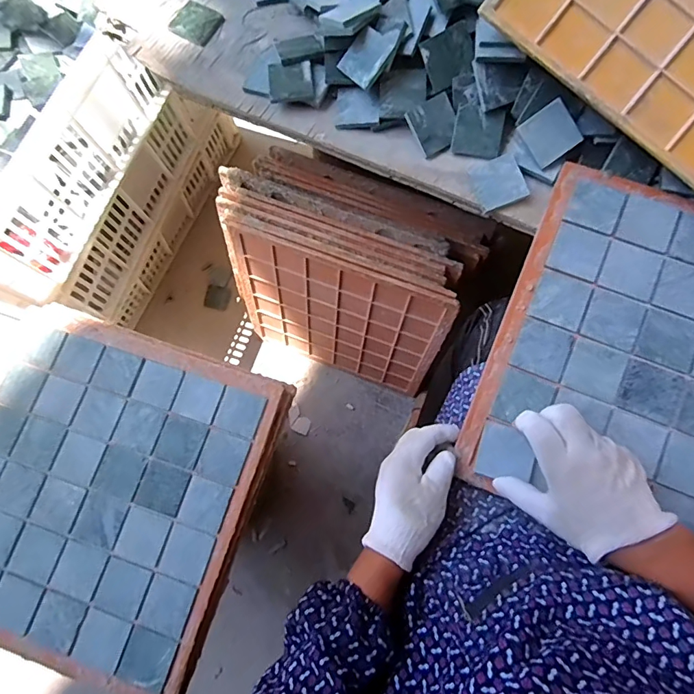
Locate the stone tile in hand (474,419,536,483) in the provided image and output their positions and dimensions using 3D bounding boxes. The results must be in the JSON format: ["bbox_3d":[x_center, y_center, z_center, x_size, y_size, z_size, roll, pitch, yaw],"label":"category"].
[{"bbox_3d":[0.147,0.097,0.408,0.048,0.004,0.049,12,83,26],"label":"stone tile in hand"}]

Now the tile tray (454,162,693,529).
[{"bbox_3d":[0.317,0.017,0.410,0.338,0.010,0.308,21,84,8],"label":"tile tray"}]

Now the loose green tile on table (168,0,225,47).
[{"bbox_3d":[-0.181,-0.388,0.531,0.054,0.009,0.049,27,78,8],"label":"loose green tile on table"}]

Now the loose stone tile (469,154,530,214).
[{"bbox_3d":[0.157,-0.170,0.460,0.047,0.005,0.050,-24,81,17],"label":"loose stone tile"}]

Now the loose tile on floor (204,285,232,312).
[{"bbox_3d":[-0.286,-0.109,0.980,0.053,0.011,0.053,10,76,4],"label":"loose tile on floor"}]

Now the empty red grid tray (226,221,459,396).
[{"bbox_3d":[-0.020,-0.045,0.755,0.346,0.334,0.016,21,64,8],"label":"empty red grid tray"}]

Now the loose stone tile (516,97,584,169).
[{"bbox_3d":[0.208,-0.218,0.454,0.049,0.004,0.050,-36,103,10],"label":"loose stone tile"}]

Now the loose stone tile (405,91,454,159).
[{"bbox_3d":[0.093,-0.236,0.471,0.049,0.005,0.050,-31,104,1],"label":"loose stone tile"}]

